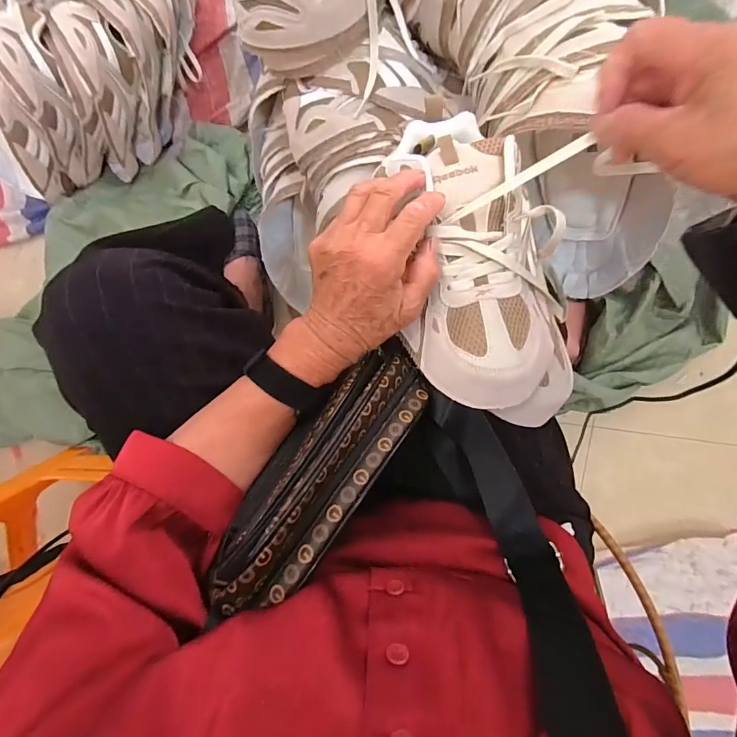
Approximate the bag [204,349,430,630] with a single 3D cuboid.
[{"bbox_3d":[-0.034,0.070,0.284,0.071,0.066,0.211,37,64,0],"label":"bag"}]

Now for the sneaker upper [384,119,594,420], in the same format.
[{"bbox_3d":[0.087,-0.082,0.321,0.124,0.063,0.255,-8,87,6],"label":"sneaker upper"}]

